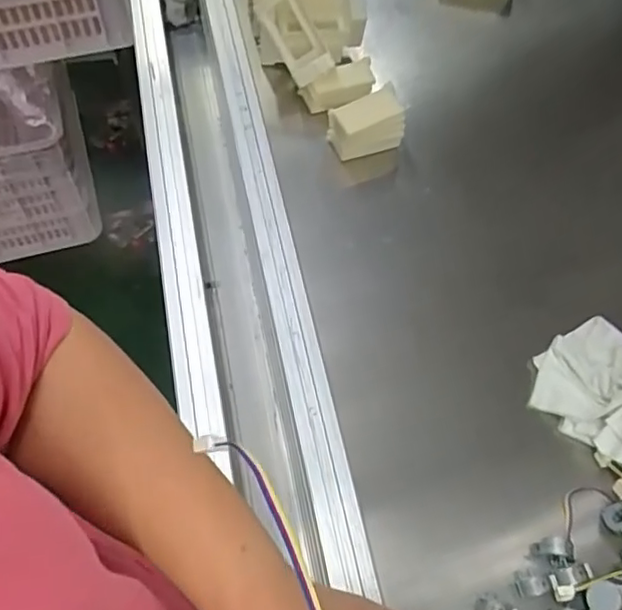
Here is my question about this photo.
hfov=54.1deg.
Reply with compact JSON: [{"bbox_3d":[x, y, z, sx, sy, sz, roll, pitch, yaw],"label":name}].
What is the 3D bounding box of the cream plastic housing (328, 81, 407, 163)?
[{"bbox_3d":[0.059,-0.195,0.662,0.074,0.060,0.044,-19,62,-13],"label":"cream plastic housing"}]

